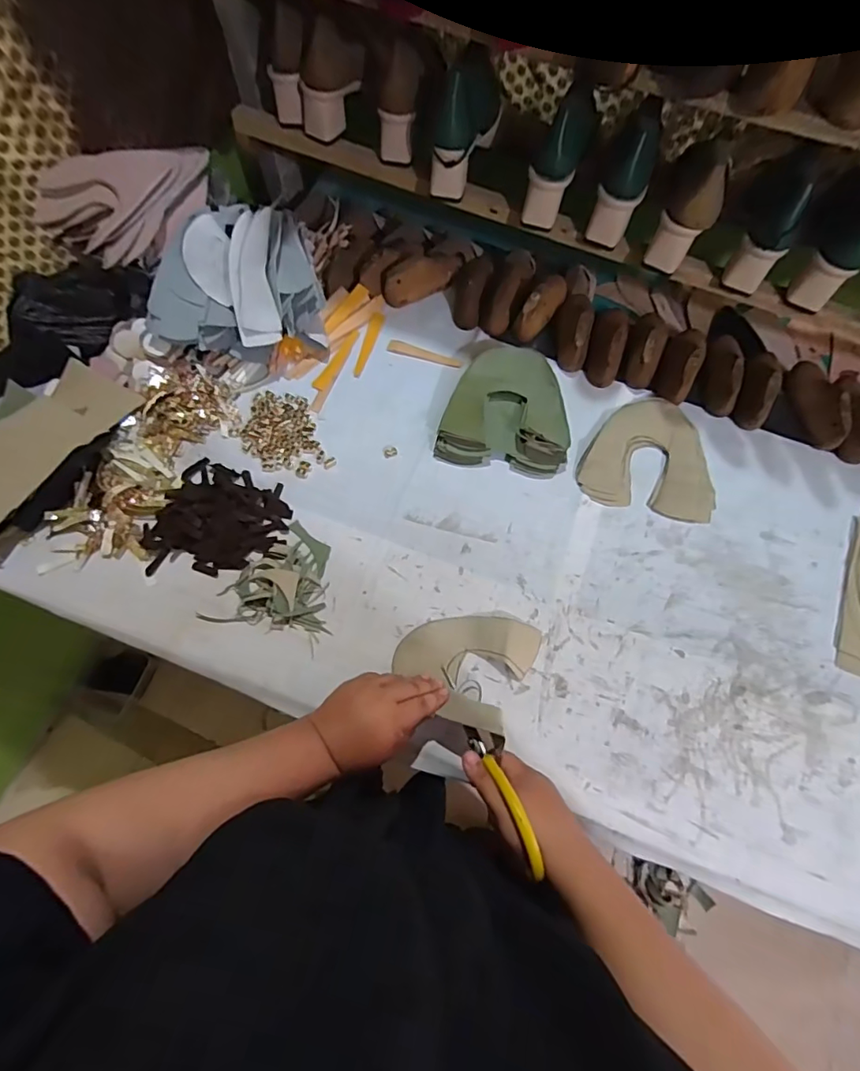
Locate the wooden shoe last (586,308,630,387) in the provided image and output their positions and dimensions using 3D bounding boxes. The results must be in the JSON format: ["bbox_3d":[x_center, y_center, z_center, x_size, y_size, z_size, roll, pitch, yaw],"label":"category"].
[{"bbox_3d":[0.260,-0.282,0.734,0.050,0.052,0.131,12,69,3],"label":"wooden shoe last"}]

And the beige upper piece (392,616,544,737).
[{"bbox_3d":[0.036,0.141,0.553,0.153,0.060,0.130,15,70,4],"label":"beige upper piece"}]

